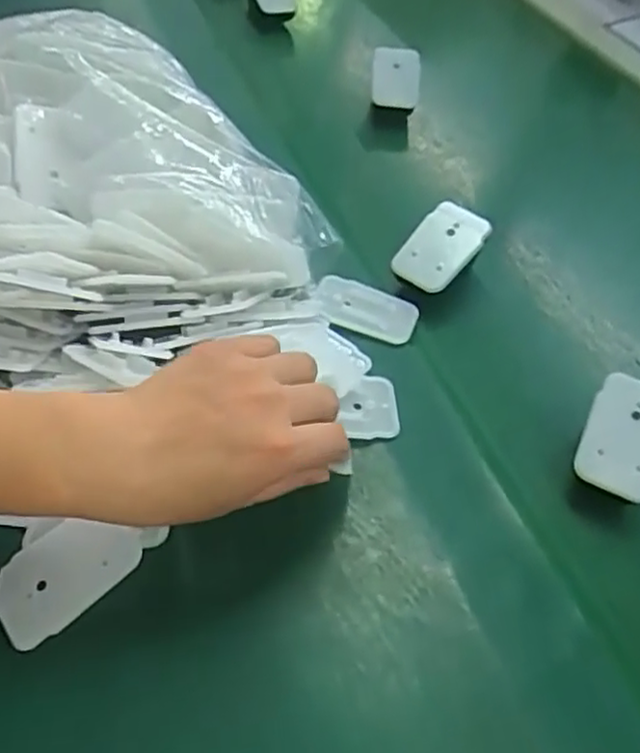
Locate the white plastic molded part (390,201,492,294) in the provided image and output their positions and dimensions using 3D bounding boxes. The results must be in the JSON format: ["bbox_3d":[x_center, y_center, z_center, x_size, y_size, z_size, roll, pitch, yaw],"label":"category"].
[{"bbox_3d":[0.081,-0.087,0.460,0.044,0.010,0.062,35,90,10],"label":"white plastic molded part"}]

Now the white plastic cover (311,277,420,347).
[{"bbox_3d":[0.030,-0.045,0.447,0.067,0.012,0.040,13,52,6],"label":"white plastic cover"}]

